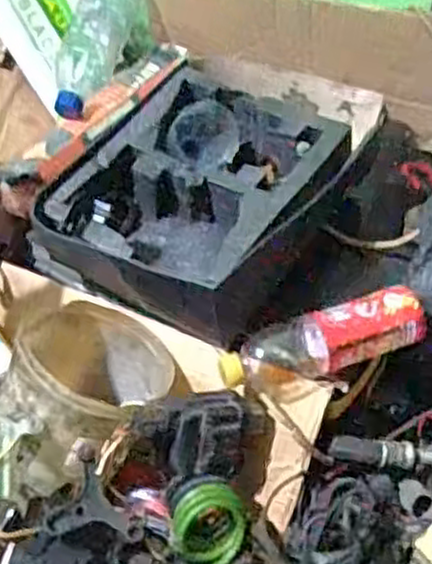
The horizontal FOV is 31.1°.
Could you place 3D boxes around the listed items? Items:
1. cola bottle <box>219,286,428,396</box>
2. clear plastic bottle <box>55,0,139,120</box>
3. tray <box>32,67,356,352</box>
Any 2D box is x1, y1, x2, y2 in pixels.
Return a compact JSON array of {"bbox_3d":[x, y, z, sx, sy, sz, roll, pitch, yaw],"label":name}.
[{"bbox_3d":[0.098,0.059,0.714,0.190,0.055,0.054,-14,45,-9],"label":"cola bottle"},{"bbox_3d":[-0.145,-0.287,0.941,0.066,0.060,0.229,9,65,14],"label":"clear plastic bottle"},{"bbox_3d":[-0.023,-0.088,0.790,0.248,0.100,0.256,25,52,26],"label":"tray"}]

